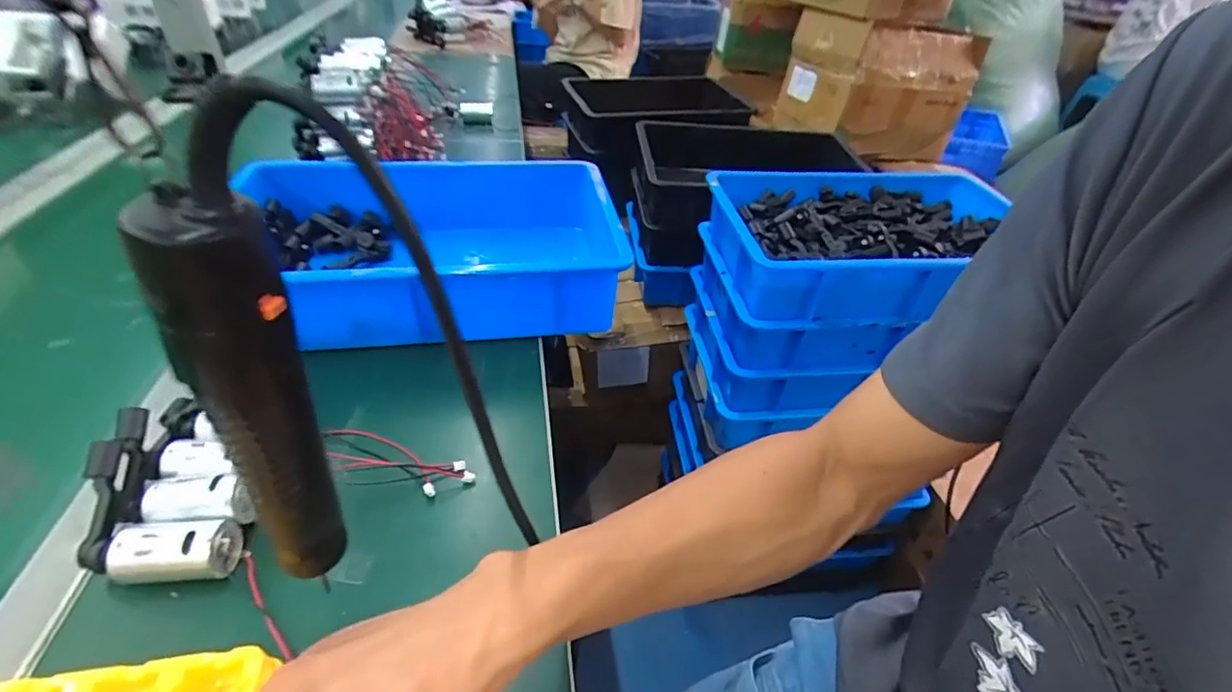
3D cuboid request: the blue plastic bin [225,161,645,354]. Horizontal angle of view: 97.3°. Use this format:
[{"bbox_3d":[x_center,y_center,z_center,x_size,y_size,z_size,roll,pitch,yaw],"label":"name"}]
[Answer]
[{"bbox_3d":[-0.200,-0.107,0.601,0.385,0.101,0.263,-5,39,-10],"label":"blue plastic bin"}]

